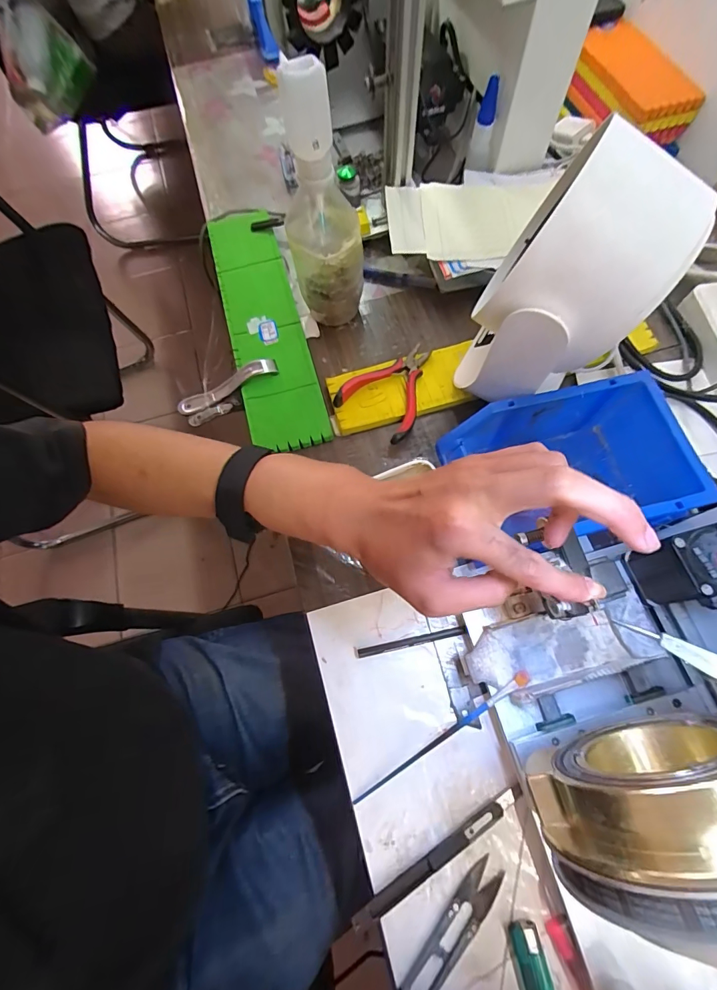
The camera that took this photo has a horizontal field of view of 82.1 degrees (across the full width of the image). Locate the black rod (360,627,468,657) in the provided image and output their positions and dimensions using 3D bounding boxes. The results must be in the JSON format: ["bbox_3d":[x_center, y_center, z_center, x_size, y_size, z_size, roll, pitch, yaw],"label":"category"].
[{"bbox_3d":[0.046,0.125,0.351,0.093,0.004,0.007,-12,70,-2],"label":"black rod"}]

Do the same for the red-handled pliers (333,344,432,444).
[{"bbox_3d":[0.039,-0.114,0.429,0.083,0.016,0.105,35,73,13],"label":"red-handled pliers"}]

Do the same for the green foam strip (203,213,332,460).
[{"bbox_3d":[-0.116,-0.217,0.492,0.081,0.016,0.372,-15,67,-4],"label":"green foam strip"}]

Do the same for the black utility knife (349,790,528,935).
[{"bbox_3d":[0.060,0.262,0.300,0.146,0.005,0.012,-31,71,-9],"label":"black utility knife"}]

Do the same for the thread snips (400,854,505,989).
[{"bbox_3d":[0.066,0.304,0.282,0.024,0.006,0.099,38,75,15],"label":"thread snips"}]

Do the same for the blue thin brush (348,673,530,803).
[{"bbox_3d":[0.064,0.187,0.317,0.162,0.008,0.007,-37,72,1],"label":"blue thin brush"}]

